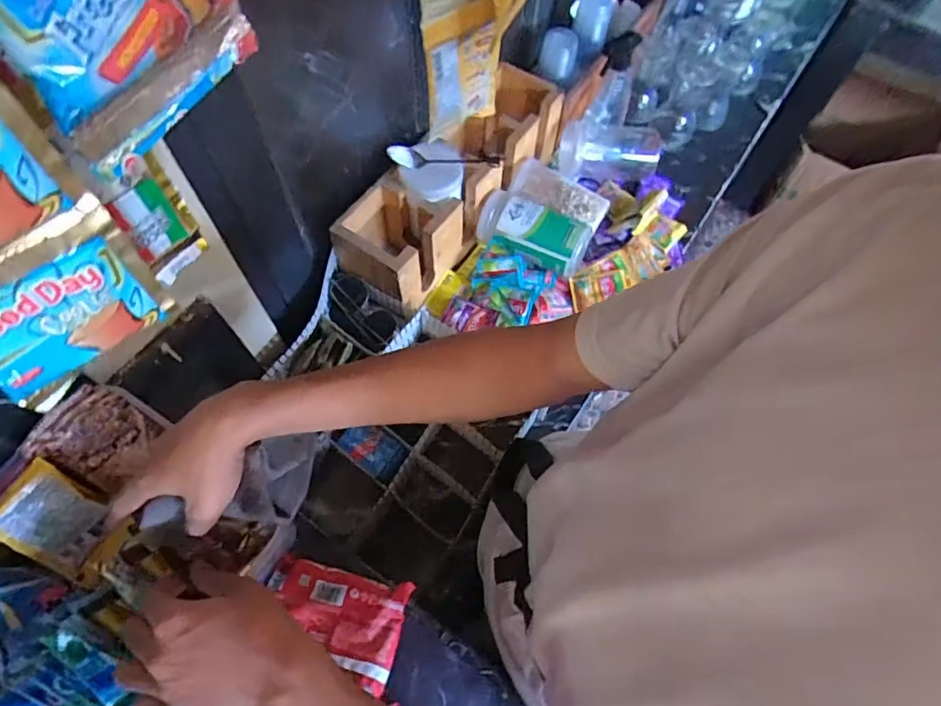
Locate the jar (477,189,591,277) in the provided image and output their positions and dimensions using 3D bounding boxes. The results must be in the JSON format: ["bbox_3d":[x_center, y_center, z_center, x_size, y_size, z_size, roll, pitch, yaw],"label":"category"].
[{"bbox_3d":[0.099,-0.193,0.881,0.179,0.083,0.087,28,66,10],"label":"jar"}]

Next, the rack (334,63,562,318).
[{"bbox_3d":[-0.026,-0.293,0.916,0.159,0.151,0.489,34,67,13],"label":"rack"}]

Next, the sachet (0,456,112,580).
[{"bbox_3d":[-0.396,0.157,0.510,0.019,0.094,0.069,6,51,46],"label":"sachet"}]

